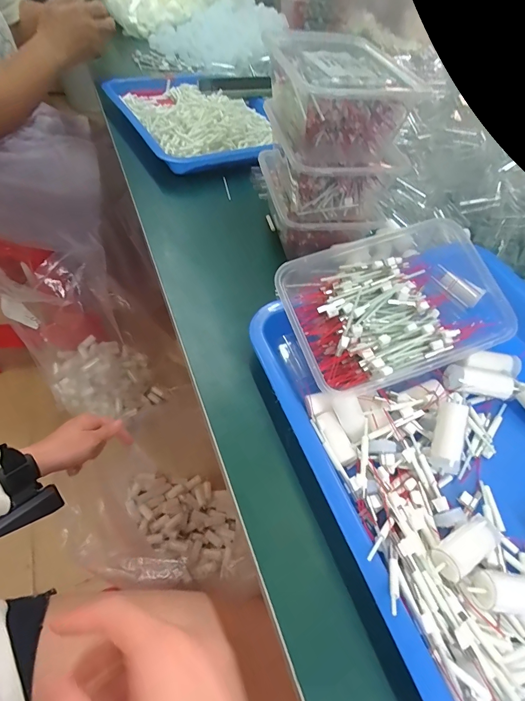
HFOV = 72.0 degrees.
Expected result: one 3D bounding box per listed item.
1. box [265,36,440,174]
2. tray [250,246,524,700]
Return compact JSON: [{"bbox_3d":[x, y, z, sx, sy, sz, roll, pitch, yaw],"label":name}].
[{"bbox_3d":[0.074,-0.256,0.373,0.129,0.080,0.156,0,53,-7],"label":"box"},{"bbox_3d":[0.165,0.062,0.273,0.267,0.047,0.306,-14,55,-16],"label":"tray"}]

